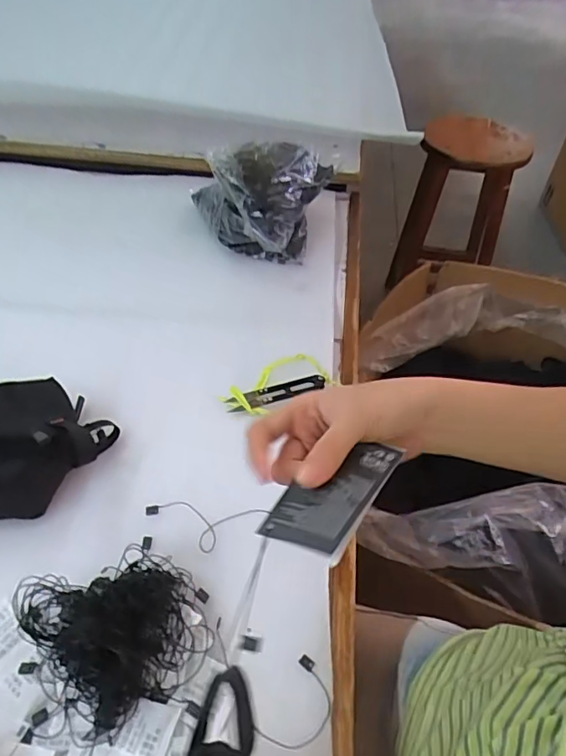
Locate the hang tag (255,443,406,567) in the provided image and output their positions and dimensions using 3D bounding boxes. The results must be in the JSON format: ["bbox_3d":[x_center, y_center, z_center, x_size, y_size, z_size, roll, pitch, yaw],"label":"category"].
[{"bbox_3d":[0.028,0.063,0.304,0.049,0.009,0.084,13,40,33],"label":"hang tag"}]

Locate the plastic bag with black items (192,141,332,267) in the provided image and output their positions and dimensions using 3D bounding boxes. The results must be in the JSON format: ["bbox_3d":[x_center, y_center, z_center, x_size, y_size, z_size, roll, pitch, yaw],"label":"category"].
[{"bbox_3d":[-0.031,-0.227,0.700,0.179,0.123,0.128,3,47,-1],"label":"plastic bag with black items"}]

